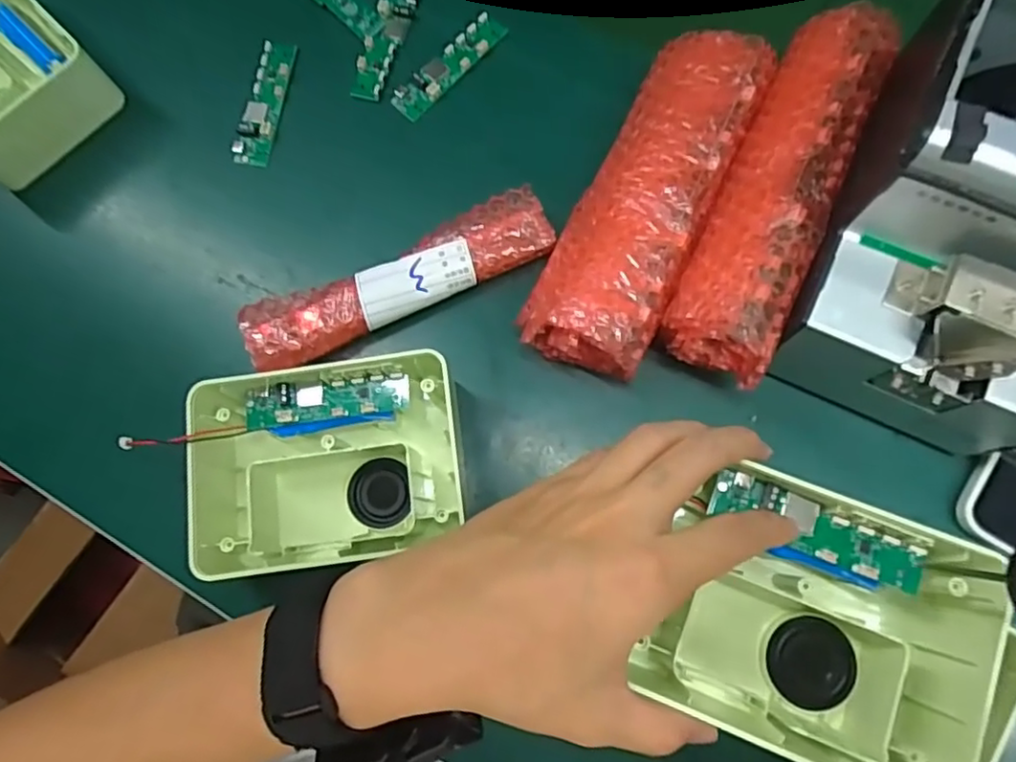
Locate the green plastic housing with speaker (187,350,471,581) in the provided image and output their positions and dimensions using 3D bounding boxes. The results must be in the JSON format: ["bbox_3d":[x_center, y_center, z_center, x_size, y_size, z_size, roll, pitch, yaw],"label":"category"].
[{"bbox_3d":[-0.102,0.047,0.352,0.150,0.058,0.103,-10,75,-1],"label":"green plastic housing with speaker"}]

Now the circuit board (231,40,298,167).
[{"bbox_3d":[-0.164,-0.189,0.426,0.023,0.011,0.089,11,75,5],"label":"circuit board"}]

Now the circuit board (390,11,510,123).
[{"bbox_3d":[-0.040,-0.214,0.425,0.023,0.009,0.092,43,80,12],"label":"circuit board"}]

